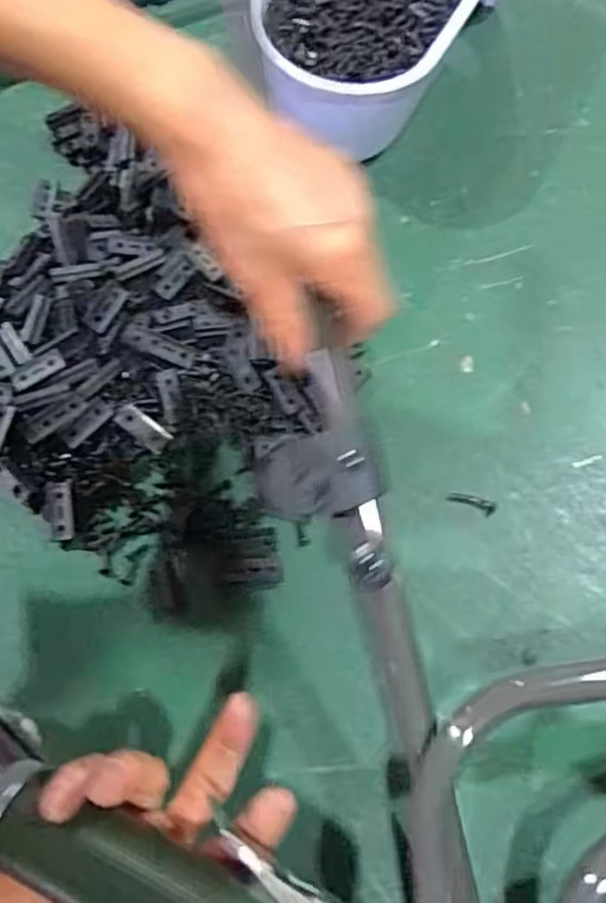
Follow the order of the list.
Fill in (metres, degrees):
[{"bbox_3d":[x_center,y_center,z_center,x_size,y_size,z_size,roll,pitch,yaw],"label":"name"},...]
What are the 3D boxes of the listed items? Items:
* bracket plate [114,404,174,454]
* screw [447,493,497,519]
[{"bbox_3d":[-0.102,-0.015,0.445,0.036,0.008,0.015,38,69,-11],"label":"bracket plate"},{"bbox_3d":[0.109,0.033,0.453,0.031,0.004,0.011,16,67,5],"label":"screw"}]

